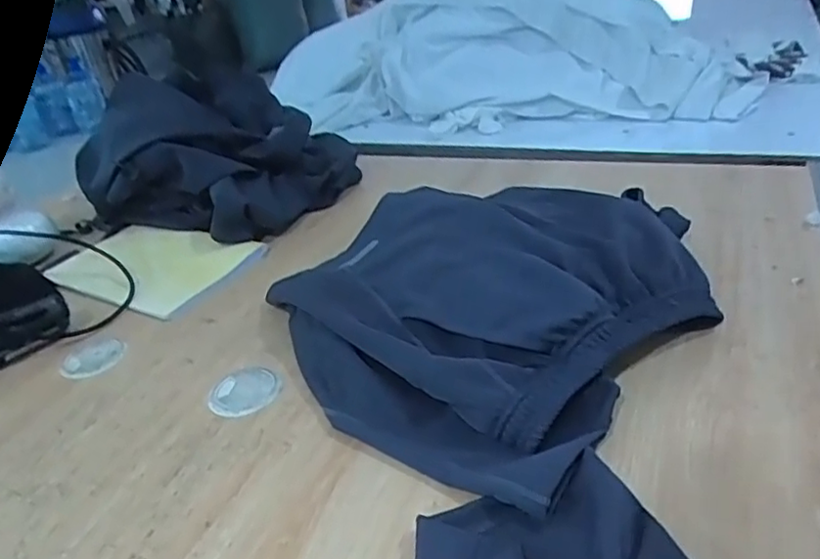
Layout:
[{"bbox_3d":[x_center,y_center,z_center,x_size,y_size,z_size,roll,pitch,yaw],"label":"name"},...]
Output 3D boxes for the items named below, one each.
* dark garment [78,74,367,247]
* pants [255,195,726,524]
[{"bbox_3d":[-0.277,-0.178,0.927,0.298,0.170,0.263,7,34,24],"label":"dark garment"},{"bbox_3d":[0.077,0.002,0.636,0.378,0.076,0.410,22,42,40],"label":"pants"}]

